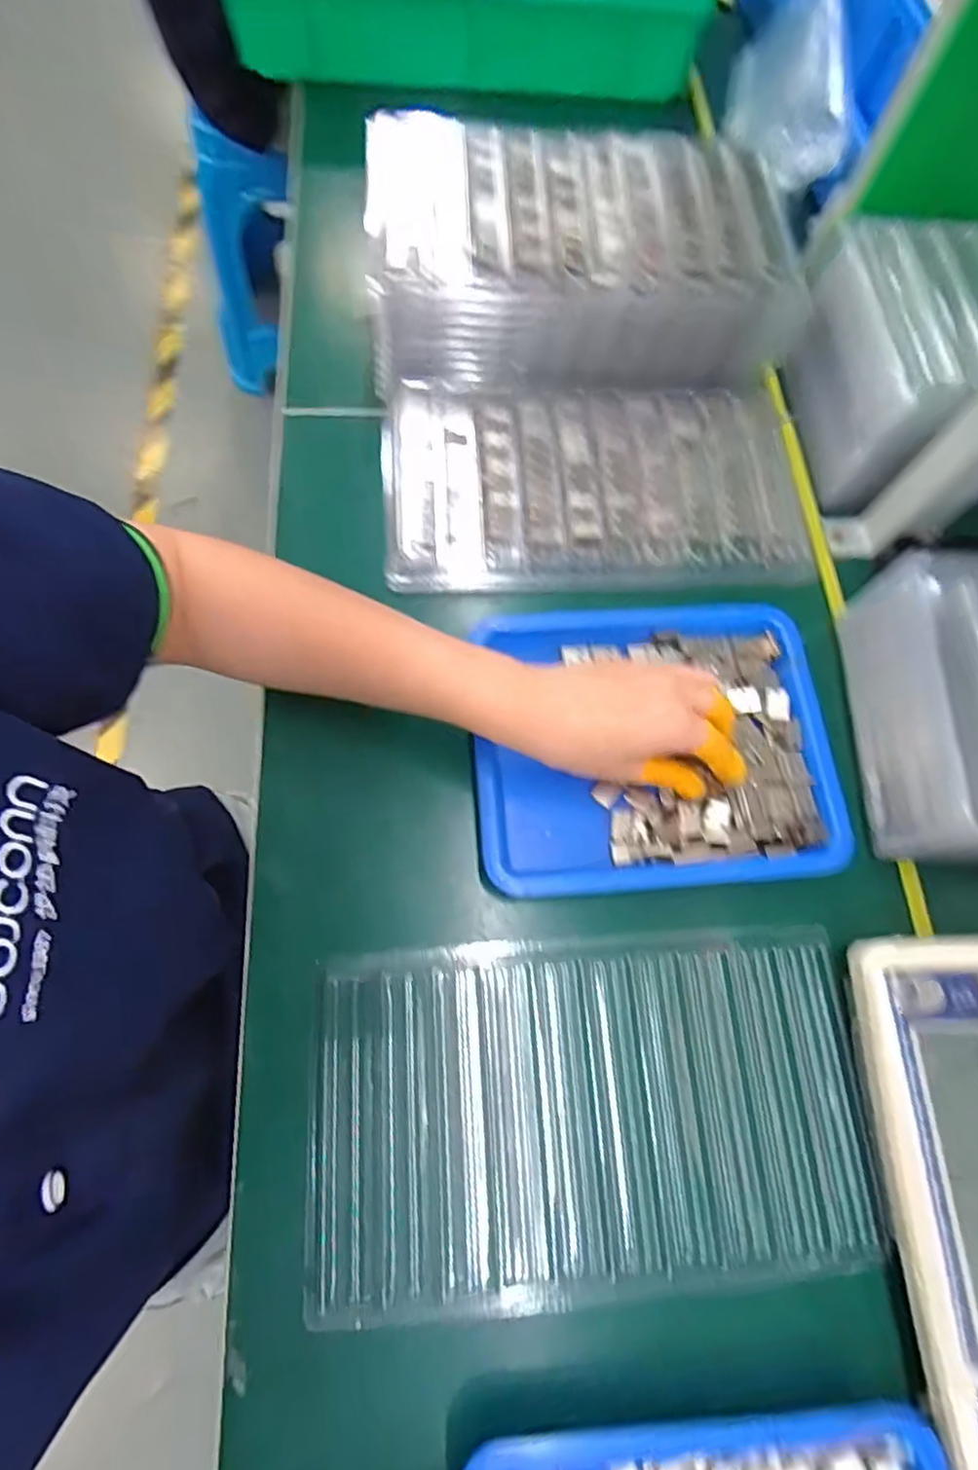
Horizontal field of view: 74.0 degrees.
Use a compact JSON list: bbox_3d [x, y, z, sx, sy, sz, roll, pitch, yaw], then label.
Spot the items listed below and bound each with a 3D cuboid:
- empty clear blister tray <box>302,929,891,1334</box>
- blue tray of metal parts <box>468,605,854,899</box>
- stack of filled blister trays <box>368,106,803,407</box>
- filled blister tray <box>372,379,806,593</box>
[{"bbox_3d":[0.055,0.198,0.347,0.289,0.014,0.164,-2,71,-5],"label":"empty clear blister tray"},{"bbox_3d":[0.101,0.005,0.398,0.217,0.020,0.174,-4,71,-5],"label":"blue tray of metal parts"},{"bbox_3d":[0.068,-0.350,0.478,0.301,0.083,0.177,-1,71,-4],"label":"stack of filled blister trays"},{"bbox_3d":[0.074,-0.186,0.461,0.291,0.013,0.171,-2,71,-4],"label":"filled blister tray"}]

